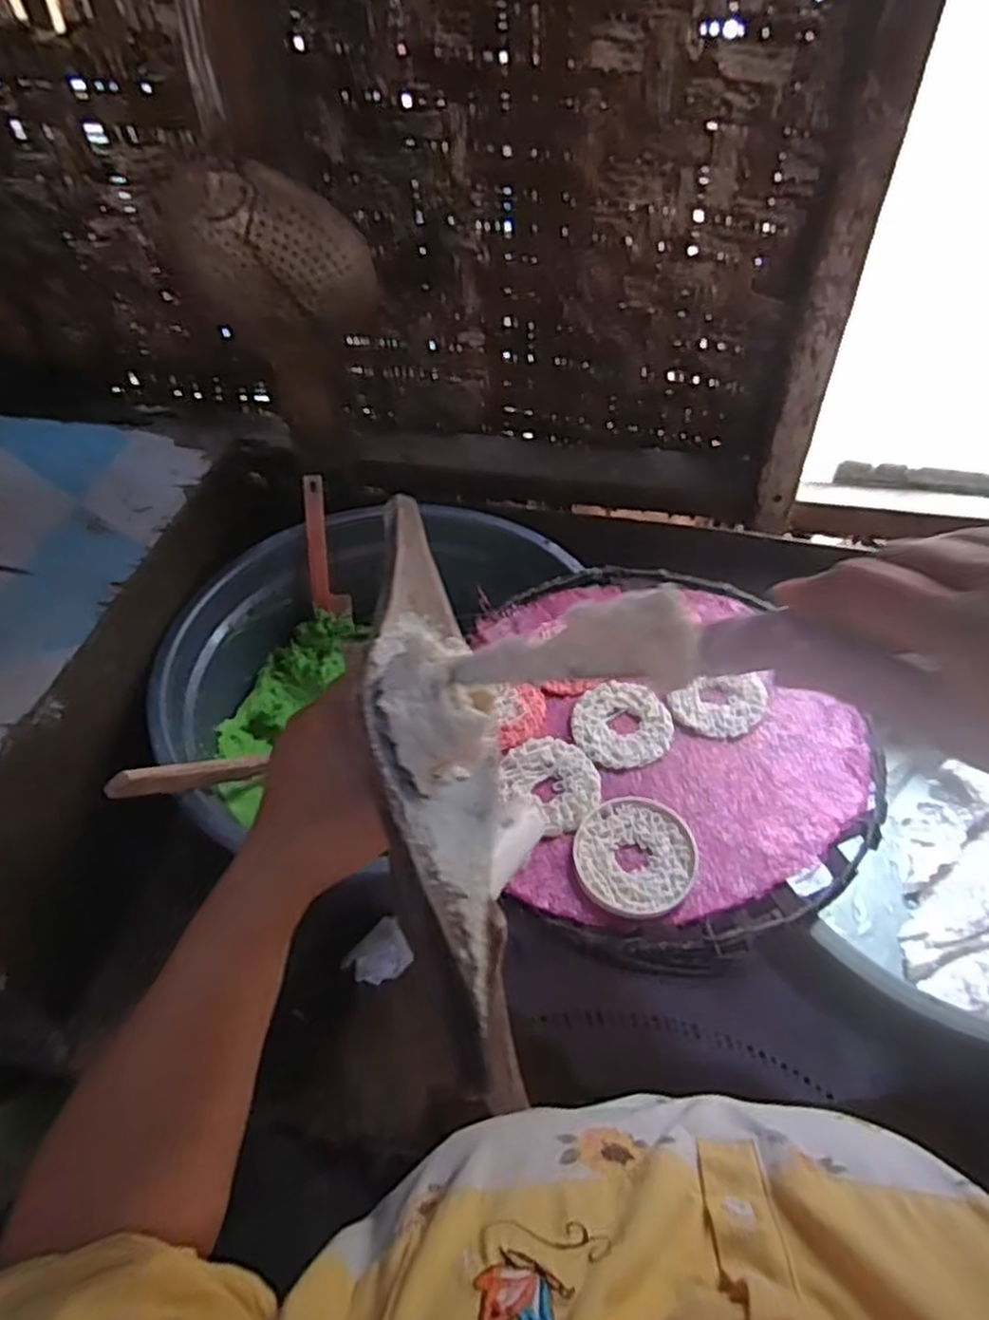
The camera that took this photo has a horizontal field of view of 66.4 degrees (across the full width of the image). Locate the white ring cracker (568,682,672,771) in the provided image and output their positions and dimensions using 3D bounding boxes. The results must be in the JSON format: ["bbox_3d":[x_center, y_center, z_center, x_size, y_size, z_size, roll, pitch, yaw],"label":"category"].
[{"bbox_3d":[0.103,0.051,0.614,0.077,0.004,0.082,-1,49,1],"label":"white ring cracker"}]

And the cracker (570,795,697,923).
[{"bbox_3d":[0.100,0.138,0.538,0.084,0.005,0.091,-1,49,1],"label":"cracker"}]

